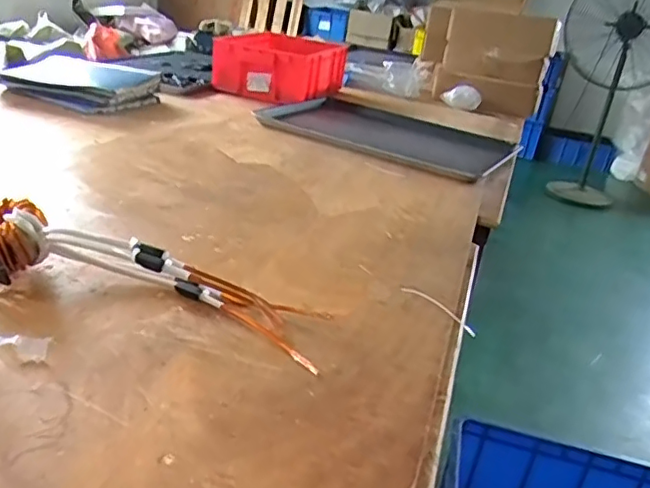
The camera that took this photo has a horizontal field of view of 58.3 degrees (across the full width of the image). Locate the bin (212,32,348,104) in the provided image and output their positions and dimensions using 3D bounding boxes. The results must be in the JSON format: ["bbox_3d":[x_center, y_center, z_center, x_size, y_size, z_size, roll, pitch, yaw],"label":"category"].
[{"bbox_3d":[-0.115,-0.548,1.804,0.297,0.150,0.411,15,25,16],"label":"bin"}]

